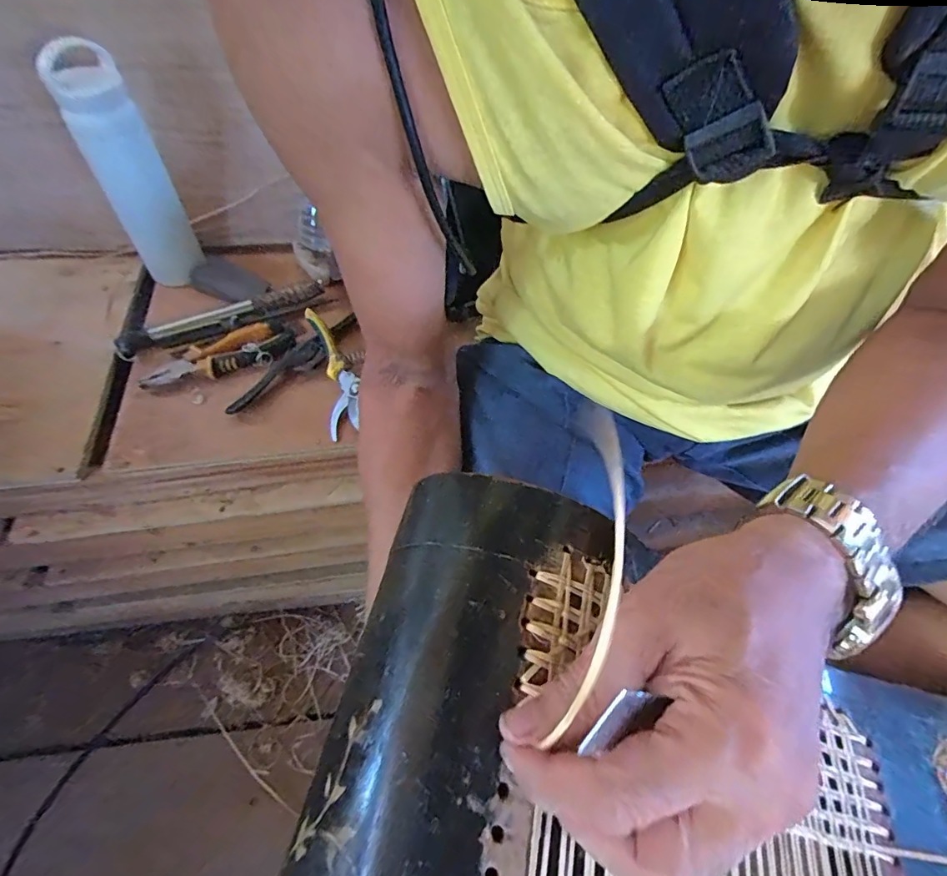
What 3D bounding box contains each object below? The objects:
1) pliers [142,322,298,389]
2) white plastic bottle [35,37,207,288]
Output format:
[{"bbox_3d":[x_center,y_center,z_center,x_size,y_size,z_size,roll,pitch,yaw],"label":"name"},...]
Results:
[{"bbox_3d":[-0.278,-0.089,0.522,0.155,0.020,0.054,-23,61,-20],"label":"pliers"},{"bbox_3d":[-0.361,-0.276,0.509,0.055,0.218,0.064,-1,56,-7],"label":"white plastic bottle"}]

